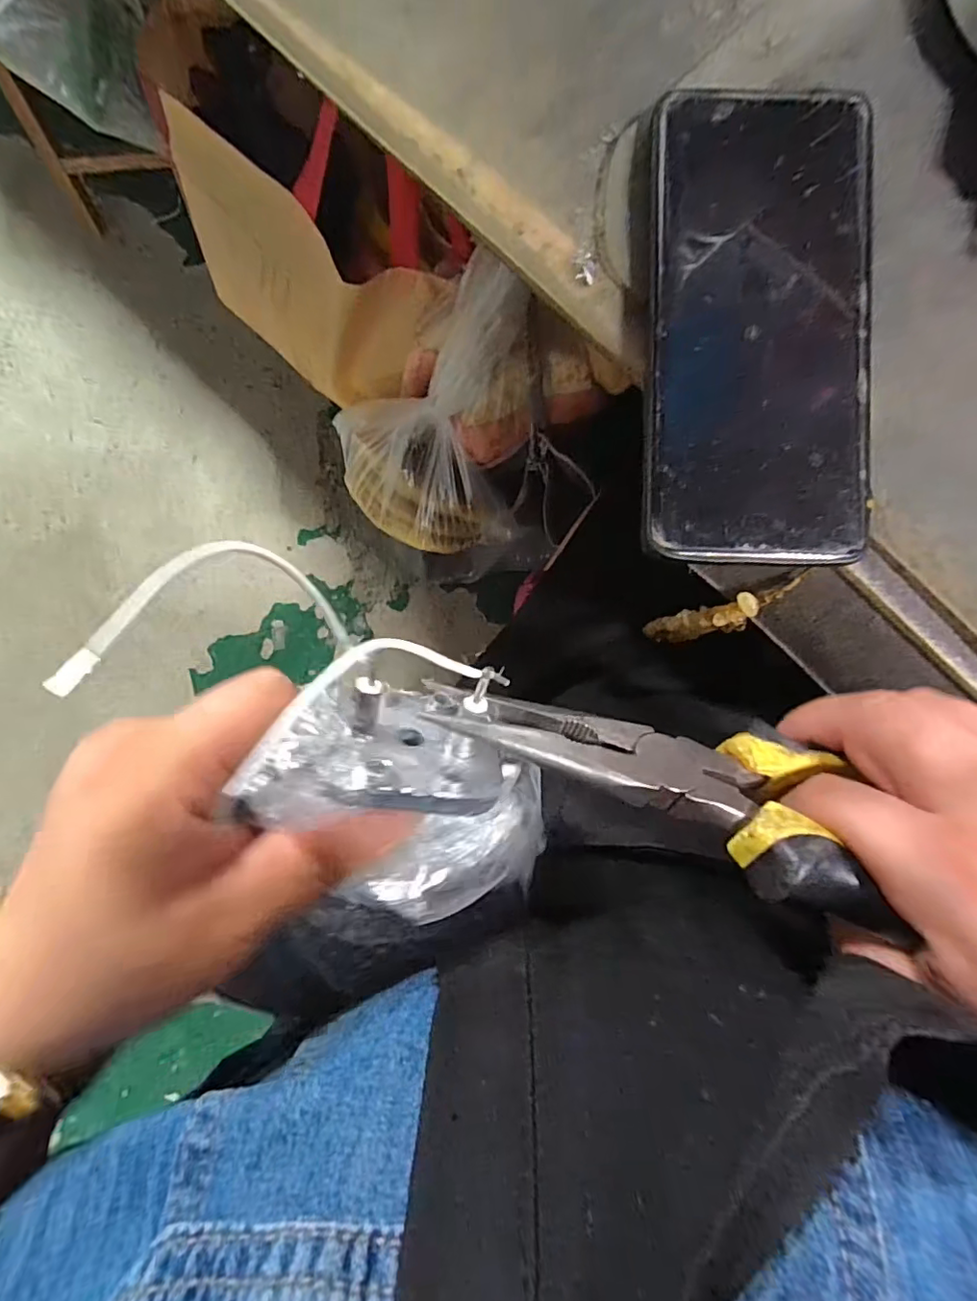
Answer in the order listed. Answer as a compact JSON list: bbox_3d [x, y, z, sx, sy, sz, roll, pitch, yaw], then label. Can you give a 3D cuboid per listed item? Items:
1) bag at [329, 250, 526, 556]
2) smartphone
[{"bbox_3d":[-0.056,-0.170,0.455,0.170,0.207,0.138,-1,89,-1],"label":"bag"},{"bbox_3d":[0.094,-0.113,0.193,0.077,0.010,0.165,1,89,-1],"label":"smartphone"}]

